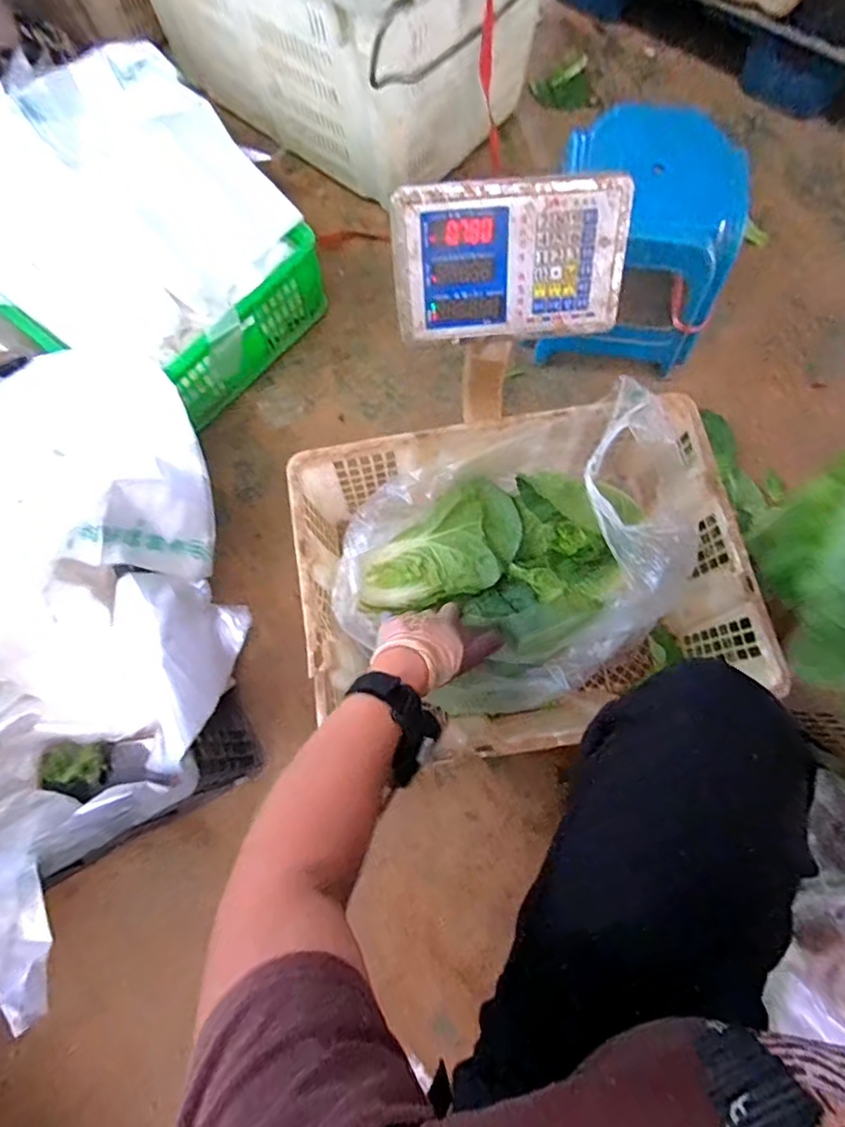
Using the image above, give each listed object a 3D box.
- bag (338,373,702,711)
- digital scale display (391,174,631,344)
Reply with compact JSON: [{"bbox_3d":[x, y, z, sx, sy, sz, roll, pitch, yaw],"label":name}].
[{"bbox_3d":[0.110,-0.006,0.612,0.401,0.157,0.278,-21,74,-6],"label":"bag"},{"bbox_3d":[0.094,-0.329,0.604,0.241,0.147,0.065,-4,38,-2],"label":"digital scale display"}]

